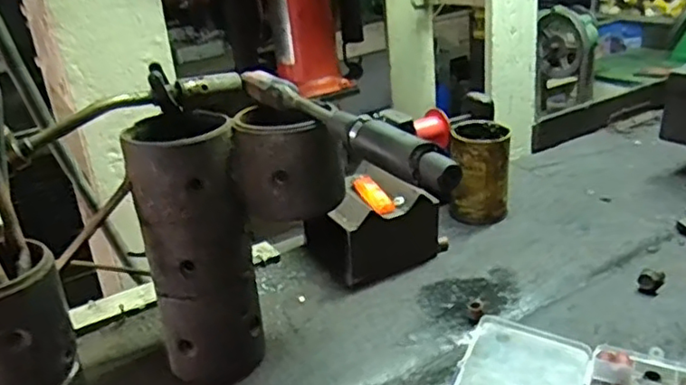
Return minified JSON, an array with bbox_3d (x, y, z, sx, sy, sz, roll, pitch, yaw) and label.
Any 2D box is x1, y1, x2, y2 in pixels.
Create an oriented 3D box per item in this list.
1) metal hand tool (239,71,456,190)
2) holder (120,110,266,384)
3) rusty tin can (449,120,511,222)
[{"bbox_3d":[-0.006,-0.056,0.472,0.022,0.030,0.259,-19,27,-29],"label":"metal hand tool"},{"bbox_3d":[-0.128,0.051,0.552,0.085,0.222,0.088,-12,25,-16],"label":"holder"},{"bbox_3d":[0.176,-0.026,0.809,0.075,0.119,0.076,2,25,15],"label":"rusty tin can"}]

